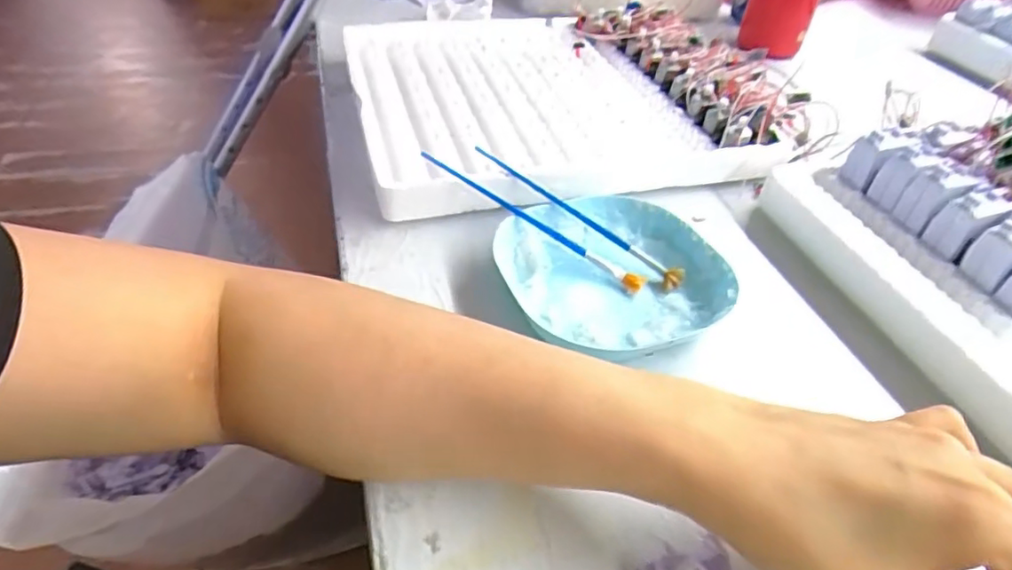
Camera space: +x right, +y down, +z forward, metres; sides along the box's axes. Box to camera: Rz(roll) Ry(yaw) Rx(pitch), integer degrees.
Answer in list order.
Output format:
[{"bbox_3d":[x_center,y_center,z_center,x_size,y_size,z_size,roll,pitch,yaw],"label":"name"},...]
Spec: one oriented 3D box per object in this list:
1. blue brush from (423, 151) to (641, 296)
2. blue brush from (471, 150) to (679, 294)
[{"bbox_3d":[0.016,-0.041,0.383,0.163,0.010,0.012,32,51,8],"label":"blue brush"},{"bbox_3d":[0.045,-0.046,0.394,0.162,0.017,0.015,36,54,16],"label":"blue brush"}]

